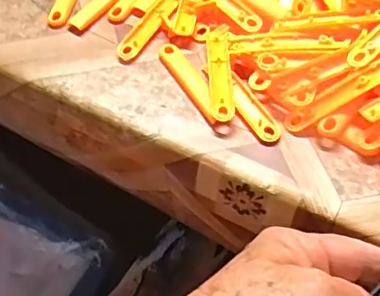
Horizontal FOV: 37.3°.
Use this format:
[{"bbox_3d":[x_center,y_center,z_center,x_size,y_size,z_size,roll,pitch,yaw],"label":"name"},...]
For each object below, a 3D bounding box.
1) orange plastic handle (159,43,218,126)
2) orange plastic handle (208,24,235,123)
[{"bbox_3d":[0.001,-0.044,0.368,0.013,0.005,0.075,-27,58,-14],"label":"orange plastic handle"},{"bbox_3d":[0.020,-0.051,0.368,0.014,0.006,0.082,-2,56,3],"label":"orange plastic handle"}]

